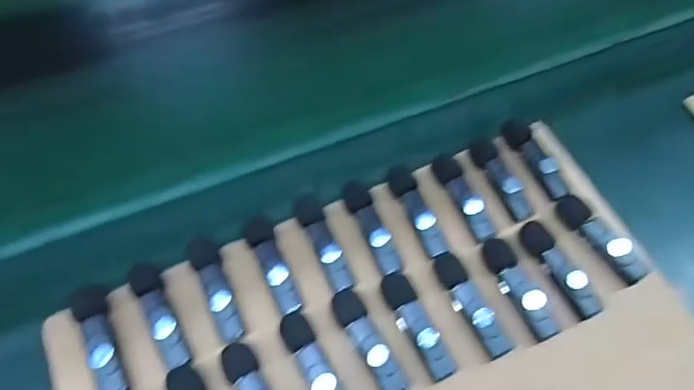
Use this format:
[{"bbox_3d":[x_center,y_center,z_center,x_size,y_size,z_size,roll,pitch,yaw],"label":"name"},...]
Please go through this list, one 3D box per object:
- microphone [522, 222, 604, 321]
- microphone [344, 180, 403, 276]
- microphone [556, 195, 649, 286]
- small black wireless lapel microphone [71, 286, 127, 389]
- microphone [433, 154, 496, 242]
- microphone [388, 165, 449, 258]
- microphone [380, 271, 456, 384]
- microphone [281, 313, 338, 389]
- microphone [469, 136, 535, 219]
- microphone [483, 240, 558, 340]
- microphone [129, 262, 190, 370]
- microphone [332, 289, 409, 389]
[{"bbox_3d":[0.128,0.045,0.316,0.018,0.014,0.064,-20,62,-15],"label":"microphone"},{"bbox_3d":[0.017,0.019,0.324,0.016,0.012,0.061,-23,63,-16],"label":"microphone"},{"bbox_3d":[0.159,0.027,0.328,0.016,0.017,0.065,-32,66,-21],"label":"microphone"},{"bbox_3d":[-0.133,0.079,0.283,0.017,0.011,0.063,-21,62,-16],"label":"small black wireless lapel microphone"},{"bbox_3d":[0.076,0.000,0.337,0.015,0.012,0.062,-21,62,-16],"label":"microphone"},{"bbox_3d":[0.045,0.008,0.330,0.016,0.015,0.065,-16,61,-13],"label":"microphone"},{"bbox_3d":[0.040,0.074,0.298,0.018,0.011,0.063,-22,63,-16],"label":"microphone"},{"bbox_3d":[-0.017,0.094,0.282,0.017,0.015,0.064,-21,62,-16],"label":"microphone"},{"bbox_3d":[0.102,-0.012,0.346,0.017,0.010,0.062,-18,61,-14],"label":"microphone"},{"bbox_3d":[0.102,0.052,0.307,0.019,0.014,0.065,-18,61,-14],"label":"microphone"},{"bbox_3d":[-0.106,0.065,0.294,0.015,0.012,0.067,-23,63,-17],"label":"microphone"},{"bbox_3d":[0.012,0.083,0.292,0.017,0.013,0.062,-23,63,-16],"label":"microphone"}]

